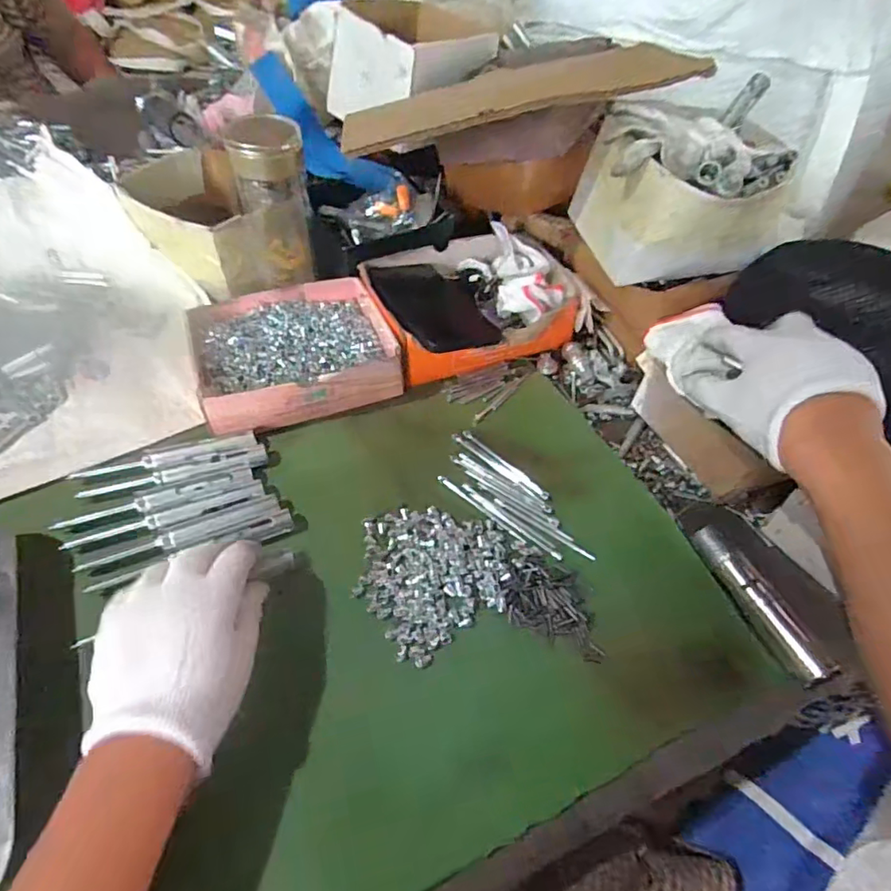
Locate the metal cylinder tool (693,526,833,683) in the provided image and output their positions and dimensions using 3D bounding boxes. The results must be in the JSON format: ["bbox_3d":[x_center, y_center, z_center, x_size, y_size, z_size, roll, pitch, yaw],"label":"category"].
[{"bbox_3d":[0.224,0.112,0.402,0.023,0.020,0.119,-14,53,-15],"label":"metal cylinder tool"}]

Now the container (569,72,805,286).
[{"bbox_3d":[0.201,-0.209,0.468,0.140,0.105,0.149,-7,52,-10],"label":"container"}]

